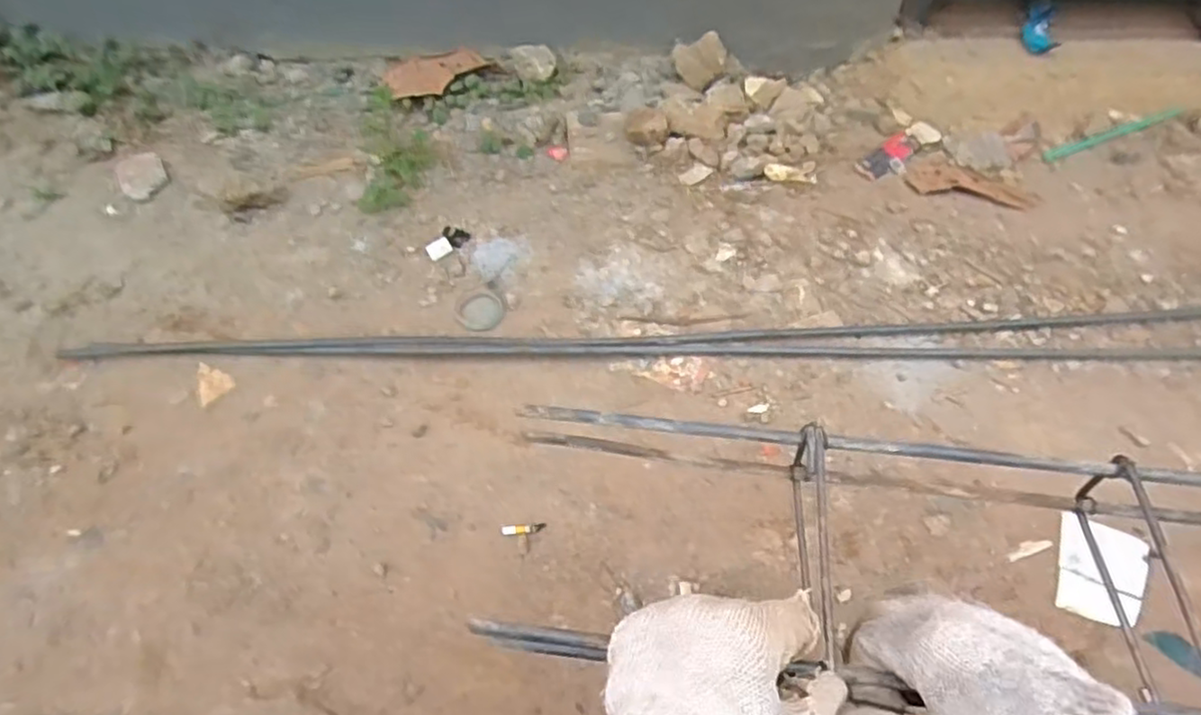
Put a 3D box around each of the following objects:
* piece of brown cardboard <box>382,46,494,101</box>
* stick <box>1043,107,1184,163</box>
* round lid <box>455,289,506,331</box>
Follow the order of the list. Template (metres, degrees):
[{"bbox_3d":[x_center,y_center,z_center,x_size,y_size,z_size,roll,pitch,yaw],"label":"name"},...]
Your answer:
[{"bbox_3d":[-0.257,-0.449,1.085,0.159,0.018,0.099,-16,58,-7],"label":"piece of brown cardboard"},{"bbox_3d":[0.742,-0.324,0.993,0.232,0.012,0.021,-19,59,-9],"label":"stick"},{"bbox_3d":[-0.153,-0.060,0.867,0.056,0.010,0.072,-41,64,-21],"label":"round lid"}]

